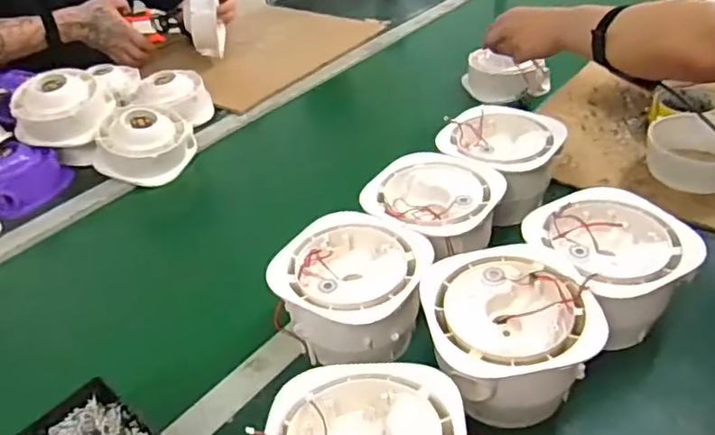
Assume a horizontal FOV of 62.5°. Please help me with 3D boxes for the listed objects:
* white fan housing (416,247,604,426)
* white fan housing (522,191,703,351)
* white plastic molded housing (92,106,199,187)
[{"bbox_3d":[0.128,0.109,0.530,0.136,0.108,0.134,-4,37,3],"label":"white fan housing"},{"bbox_3d":[0.237,0.054,0.577,0.134,0.102,0.138,-4,37,3],"label":"white fan housing"},{"bbox_3d":[-0.335,-0.119,0.919,0.123,0.084,0.132,8,39,18],"label":"white plastic molded housing"}]

